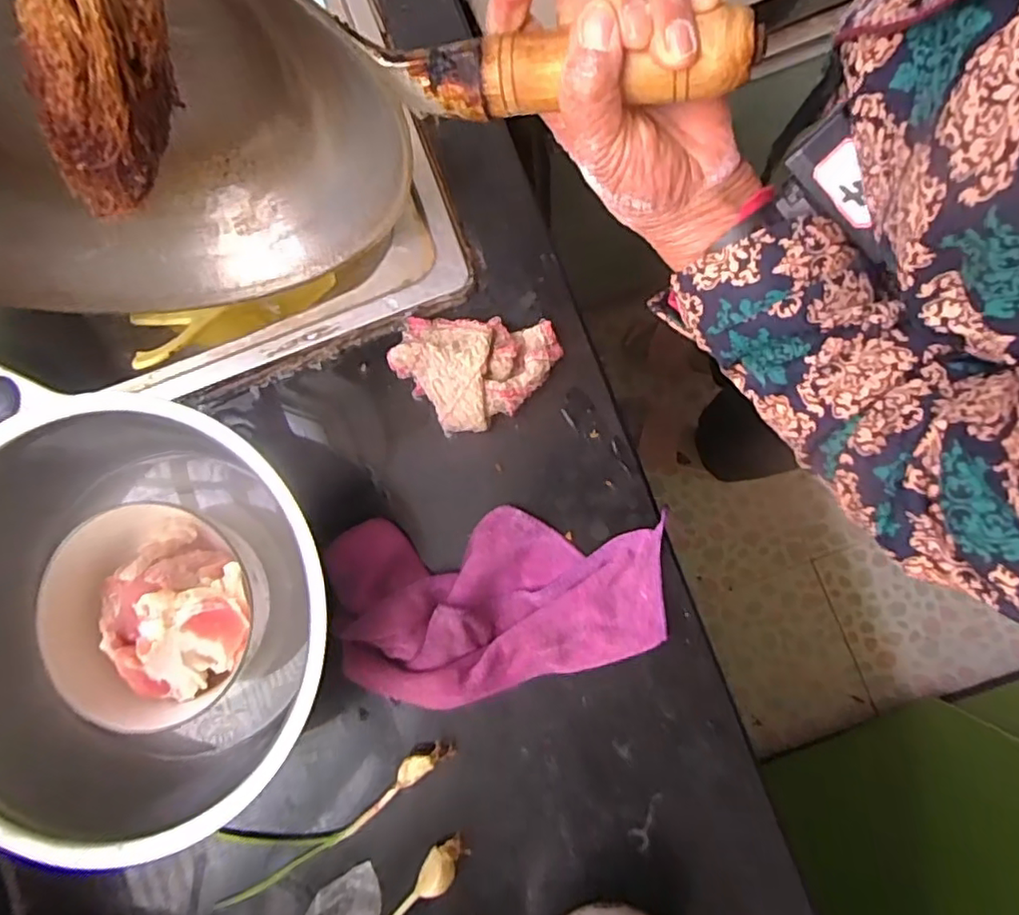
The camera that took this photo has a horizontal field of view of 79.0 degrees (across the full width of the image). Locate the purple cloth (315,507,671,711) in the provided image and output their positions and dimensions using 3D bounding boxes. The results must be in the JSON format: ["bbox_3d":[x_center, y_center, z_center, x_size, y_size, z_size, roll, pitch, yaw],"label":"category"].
[{"bbox_3d":[-0.005,0.097,0.422,0.222,0.042,0.121,-5,80,-2],"label":"purple cloth"}]

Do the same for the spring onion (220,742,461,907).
[{"bbox_3d":[-0.131,0.249,0.437,0.203,0.017,0.046,-34,82,7],"label":"spring onion"}]

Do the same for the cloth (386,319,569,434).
[{"bbox_3d":[-0.025,-0.061,0.432,0.111,0.025,0.079,6,79,0],"label":"cloth"}]

